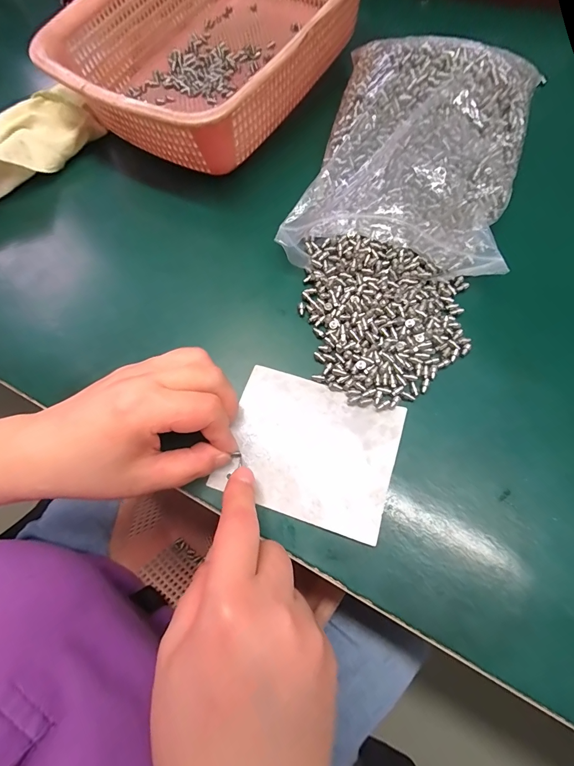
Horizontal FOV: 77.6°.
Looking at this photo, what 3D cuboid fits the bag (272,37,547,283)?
[{"bbox_3d":[0.099,-0.177,0.286,0.170,0.060,0.199,12,72,8],"label":"bag"}]

